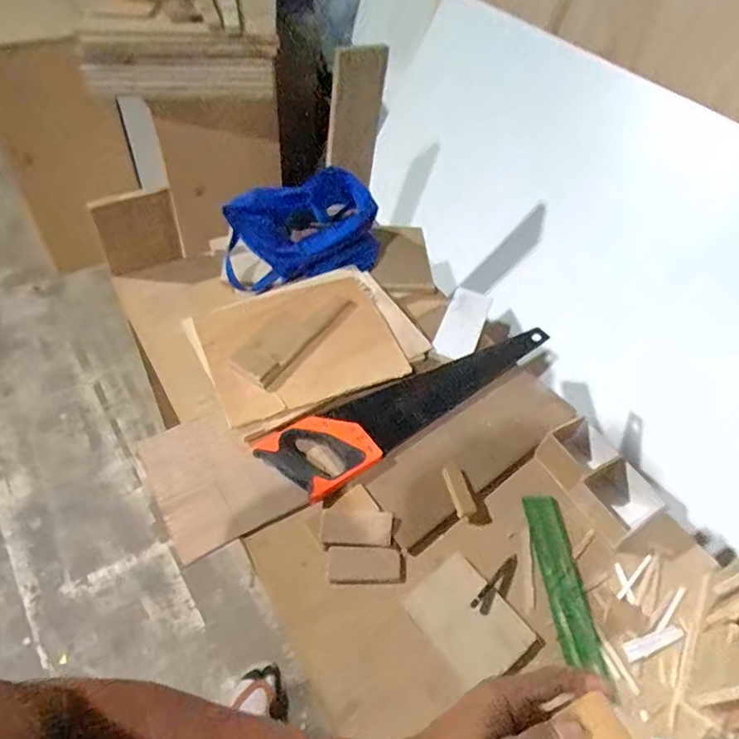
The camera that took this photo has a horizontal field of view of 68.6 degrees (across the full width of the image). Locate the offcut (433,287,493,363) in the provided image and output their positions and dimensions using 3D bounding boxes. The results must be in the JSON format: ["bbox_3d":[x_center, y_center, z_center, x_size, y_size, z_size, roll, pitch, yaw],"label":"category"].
[{"bbox_3d":[0.165,-0.083,0.940,0.067,0.012,0.178,19,49,11],"label":"offcut"}]

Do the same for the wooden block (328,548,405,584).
[{"bbox_3d":[-0.004,0.241,0.664,0.092,0.006,0.041,3,64,-2],"label":"wooden block"}]

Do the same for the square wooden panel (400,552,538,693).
[{"bbox_3d":[0.116,0.295,0.639,0.100,0.015,0.130,-34,65,-21],"label":"square wooden panel"}]

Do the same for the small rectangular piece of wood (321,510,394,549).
[{"bbox_3d":[-0.014,0.203,0.692,0.087,0.004,0.044,-1,66,-3],"label":"small rectangular piece of wood"}]

